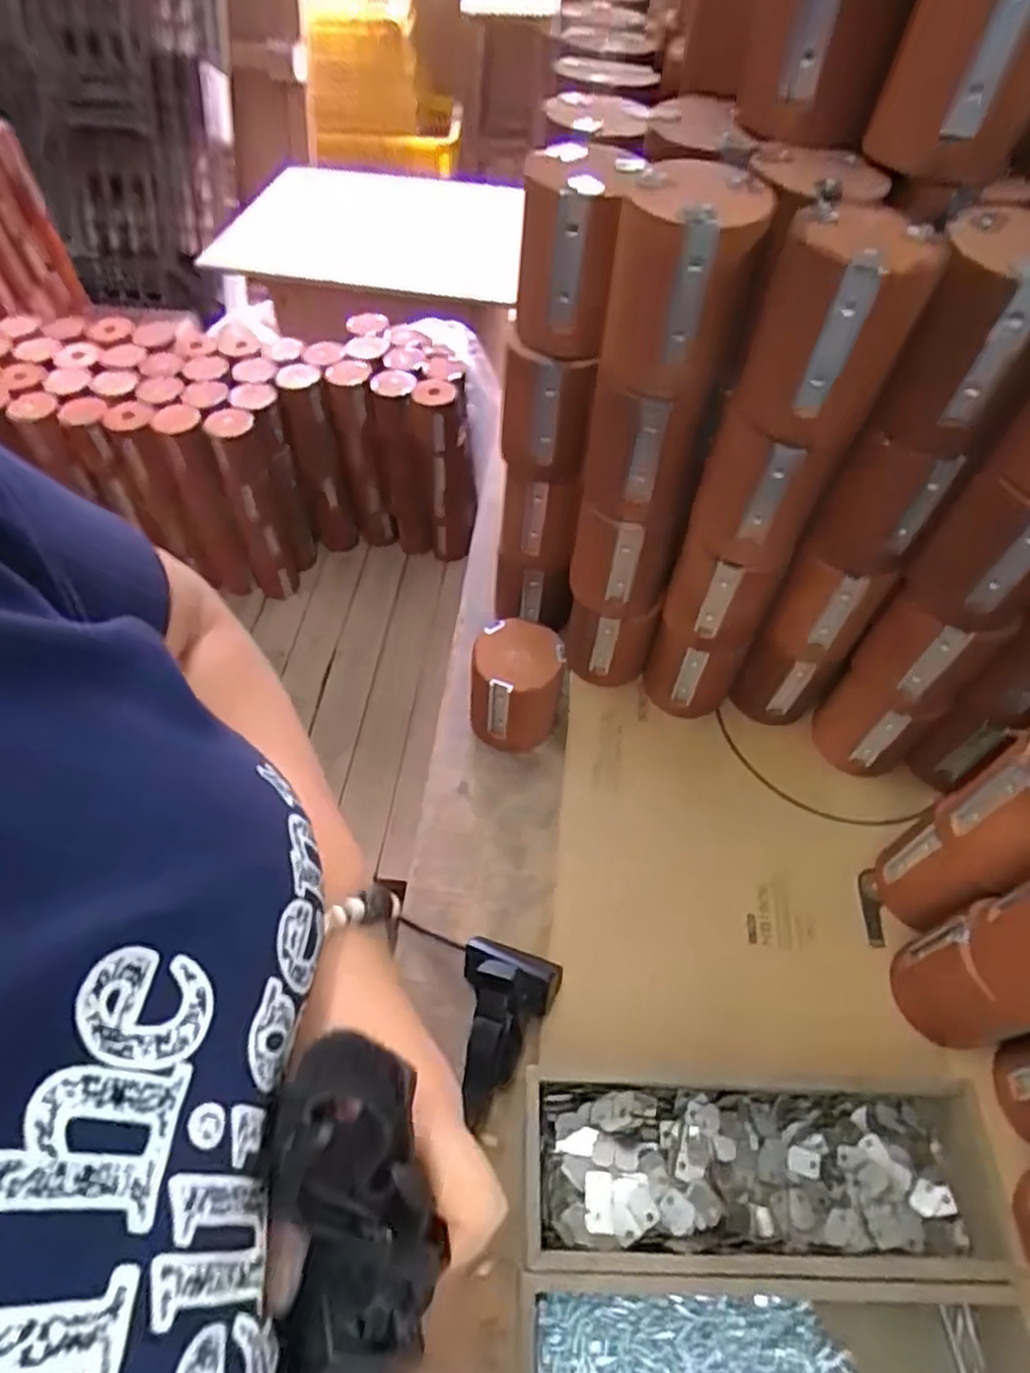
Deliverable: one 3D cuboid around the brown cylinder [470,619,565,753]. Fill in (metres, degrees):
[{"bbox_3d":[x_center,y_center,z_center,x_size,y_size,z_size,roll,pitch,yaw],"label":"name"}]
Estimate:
[{"bbox_3d":[0.002,0.001,0.654,0.076,0.112,0.077,0,56,0],"label":"brown cylinder"}]

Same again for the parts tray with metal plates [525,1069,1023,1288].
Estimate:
[{"bbox_3d":[0.153,0.306,0.457,0.292,0.065,0.101,1,56,1],"label":"parts tray with metal plates"}]

